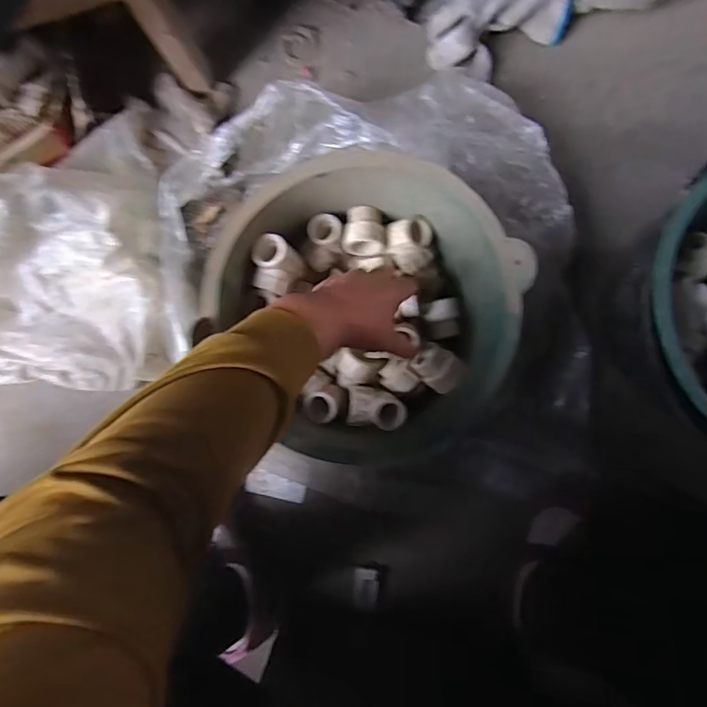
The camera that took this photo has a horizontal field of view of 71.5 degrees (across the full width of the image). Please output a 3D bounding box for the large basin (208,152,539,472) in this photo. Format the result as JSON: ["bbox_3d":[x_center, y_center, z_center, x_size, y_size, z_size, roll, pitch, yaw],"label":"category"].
[{"bbox_3d":[0.023,-0.047,0.499,0.255,0.127,0.263,0,89,3],"label":"large basin"}]

